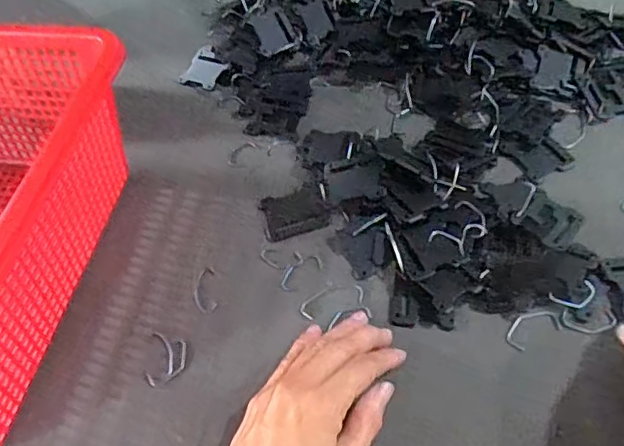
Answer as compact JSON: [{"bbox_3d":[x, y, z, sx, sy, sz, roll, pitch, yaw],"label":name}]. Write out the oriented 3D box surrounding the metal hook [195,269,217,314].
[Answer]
[{"bbox_3d":[-0.077,0.049,0.413,0.015,0.004,0.038,-11,53,-2],"label":"metal hook"}]

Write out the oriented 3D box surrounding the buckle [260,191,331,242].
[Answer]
[{"bbox_3d":[-0.013,-0.008,0.449,0.050,0.005,0.039,-12,53,-3],"label":"buckle"}]

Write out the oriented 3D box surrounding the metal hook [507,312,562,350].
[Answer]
[{"bbox_3d":[0.146,0.069,0.378,0.038,0.004,0.020,-24,54,-12],"label":"metal hook"}]

